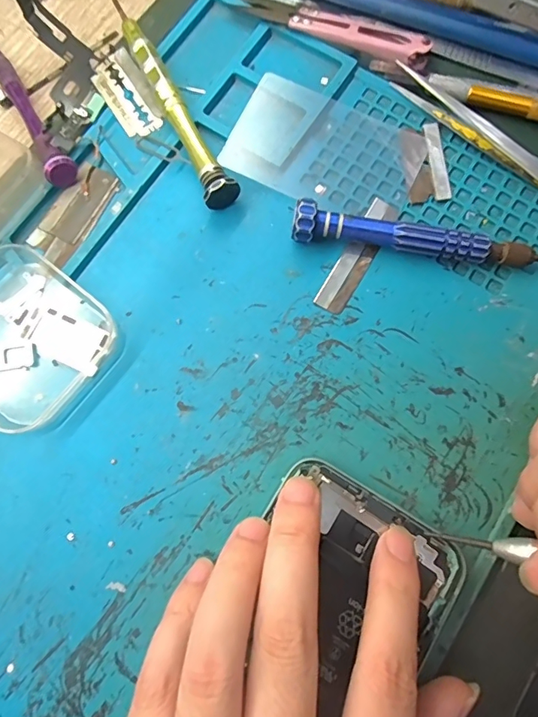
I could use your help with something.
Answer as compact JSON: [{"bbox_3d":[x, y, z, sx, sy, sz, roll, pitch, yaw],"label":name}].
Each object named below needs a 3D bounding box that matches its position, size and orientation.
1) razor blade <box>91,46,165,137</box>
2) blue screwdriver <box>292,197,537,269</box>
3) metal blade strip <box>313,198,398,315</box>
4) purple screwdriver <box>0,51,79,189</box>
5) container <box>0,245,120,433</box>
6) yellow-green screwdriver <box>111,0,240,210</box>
[{"bbox_3d":[-0.067,-0.126,0.216,0.022,0.004,0.043,-34,87,0],"label":"razor blade"},{"bbox_3d":[0.070,-0.050,0.192,0.119,0.018,0.014,7,78,3],"label":"blue screwdriver"},{"bbox_3d":[0.039,-0.046,0.199,0.013,0.004,0.057,30,80,8],"label":"metal blade strip"},{"bbox_3d":[-0.122,-0.127,0.216,0.013,0.017,0.114,-32,79,-6],"label":"purple screwdriver"},{"bbox_3d":[-0.108,-0.011,0.188,0.072,0.018,0.064,36,81,9],"label":"container"},{"bbox_3d":[-0.045,-0.120,0.211,0.015,0.017,0.116,-25,78,-4],"label":"yellow-green screwdriver"}]

